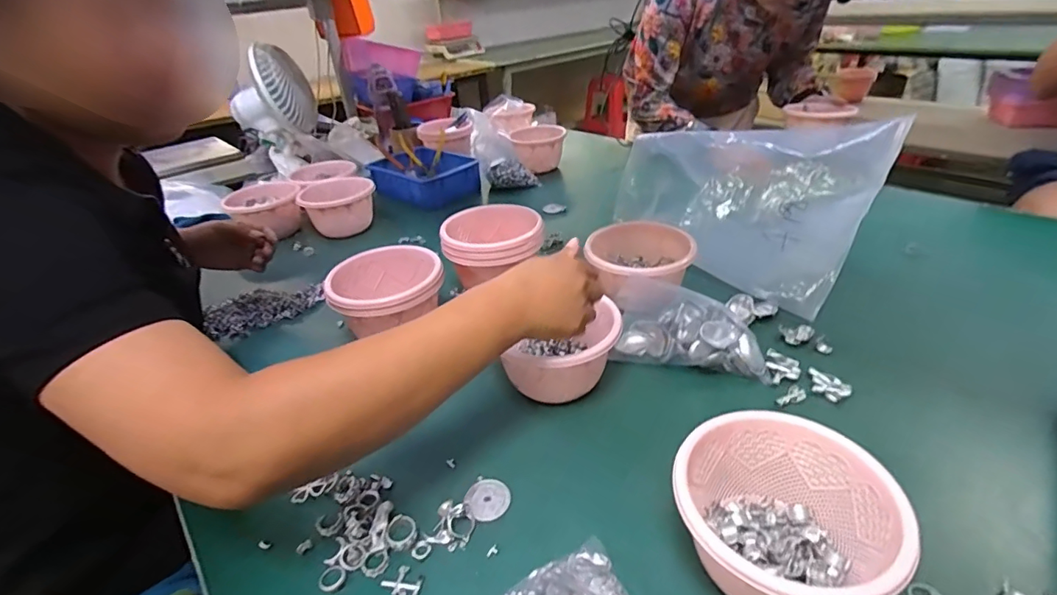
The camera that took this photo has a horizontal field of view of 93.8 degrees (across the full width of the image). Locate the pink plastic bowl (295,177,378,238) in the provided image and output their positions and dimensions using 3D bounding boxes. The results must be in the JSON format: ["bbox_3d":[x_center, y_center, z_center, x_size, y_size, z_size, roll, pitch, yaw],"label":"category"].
[{"bbox_3d":[-0.393,-0.188,1.037,0.141,0.091,0.136,-5,33,3],"label":"pink plastic bowl"}]

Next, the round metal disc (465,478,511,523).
[{"bbox_3d":[-0.038,0.188,0.467,0.040,0.005,0.046,-15,33,-13],"label":"round metal disc"}]

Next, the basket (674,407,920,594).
[{"bbox_3d":[0.192,0.171,0.379,0.150,0.087,0.136,19,40,34],"label":"basket"}]

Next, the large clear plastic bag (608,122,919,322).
[{"bbox_3d":[0.313,-0.153,0.782,0.392,0.281,0.059,21,7,41],"label":"large clear plastic bag"}]

